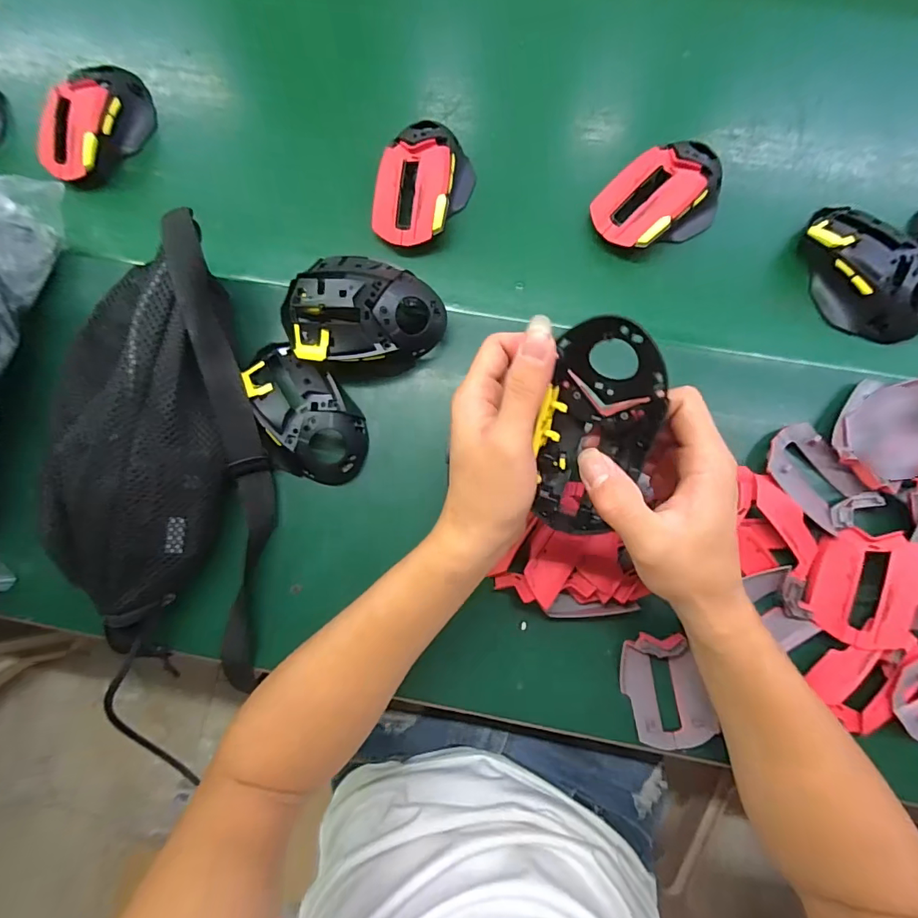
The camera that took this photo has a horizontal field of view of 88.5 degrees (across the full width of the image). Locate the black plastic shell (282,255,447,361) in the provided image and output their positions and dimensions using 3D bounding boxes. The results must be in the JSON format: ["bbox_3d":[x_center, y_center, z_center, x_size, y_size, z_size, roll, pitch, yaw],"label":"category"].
[{"bbox_3d":[-0.070,-0.110,0.357,0.116,0.058,0.092,12,79,5],"label":"black plastic shell"}]

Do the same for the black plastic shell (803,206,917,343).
[{"bbox_3d":[0.314,-0.145,0.364,0.062,0.034,0.116,-28,78,-3],"label":"black plastic shell"}]

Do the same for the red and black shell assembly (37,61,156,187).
[{"bbox_3d":[-0.316,-0.292,0.413,0.051,0.041,0.114,23,80,7],"label":"red and black shell assembly"}]

